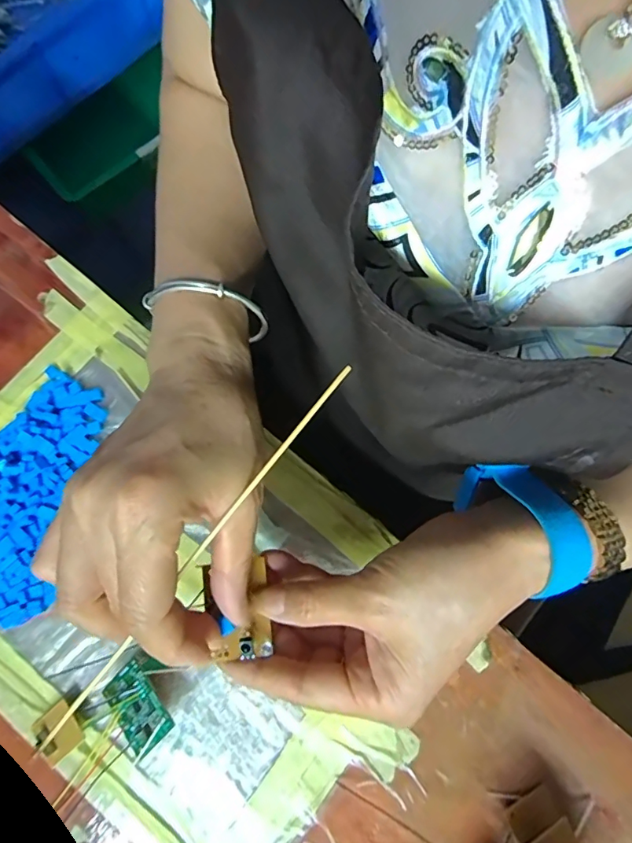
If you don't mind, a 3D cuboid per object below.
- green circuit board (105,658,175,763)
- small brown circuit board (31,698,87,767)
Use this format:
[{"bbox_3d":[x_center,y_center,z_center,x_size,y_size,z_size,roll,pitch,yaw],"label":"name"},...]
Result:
[{"bbox_3d":[-0.099,0.158,0.269,0.029,0.004,0.043,-43,68,6],"label":"green circuit board"},{"bbox_3d":[-0.146,0.175,0.275,0.026,0.008,0.026,-38,81,-6],"label":"small brown circuit board"}]

